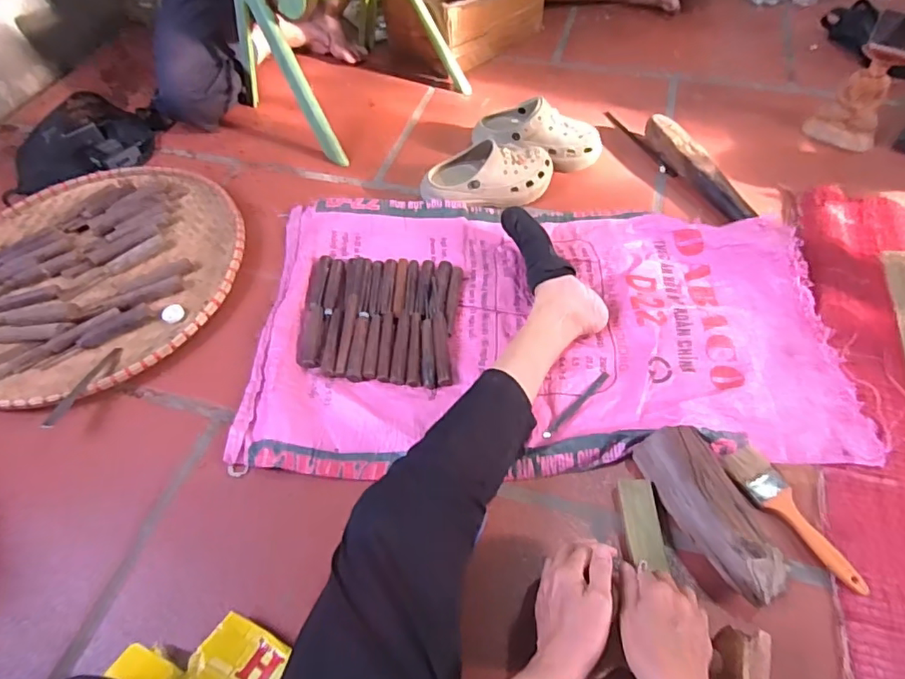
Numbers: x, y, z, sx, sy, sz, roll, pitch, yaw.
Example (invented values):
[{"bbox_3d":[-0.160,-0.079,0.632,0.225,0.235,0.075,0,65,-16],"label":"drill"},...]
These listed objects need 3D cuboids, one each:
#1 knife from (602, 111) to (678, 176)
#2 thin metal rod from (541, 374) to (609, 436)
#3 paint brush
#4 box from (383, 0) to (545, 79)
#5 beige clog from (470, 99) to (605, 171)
[{"bbox_3d":[0.368,-0.384,1.067,0.020,0.015,0.227,-20,55,-11],"label":"knife"},{"bbox_3d":[0.165,0.085,0.721,0.131,0.005,0.012,-39,61,-22],"label":"thin metal rod"},{"bbox_3d":[0.387,0.203,0.621,0.052,0.011,0.180,-21,56,-12],"label":"paint brush"},{"bbox_3d":[0.042,-0.779,1.273,0.353,0.134,0.239,-37,60,-21],"label":"box"},{"bbox_3d":[0.156,-0.375,1.003,0.233,0.093,0.103,17,57,15],"label":"beige clog"}]

